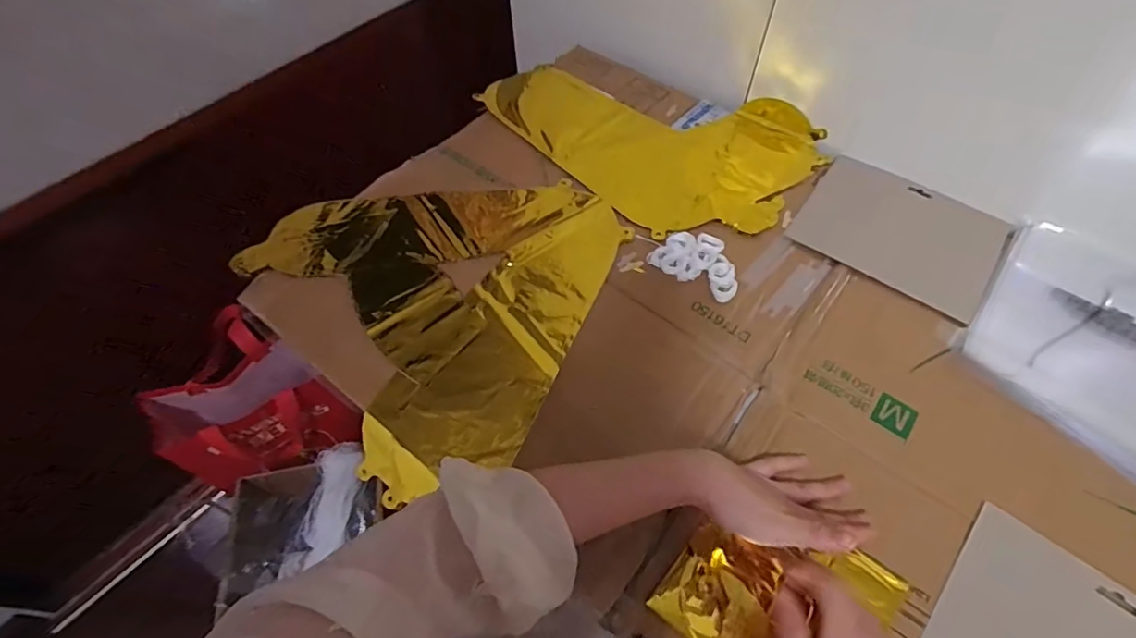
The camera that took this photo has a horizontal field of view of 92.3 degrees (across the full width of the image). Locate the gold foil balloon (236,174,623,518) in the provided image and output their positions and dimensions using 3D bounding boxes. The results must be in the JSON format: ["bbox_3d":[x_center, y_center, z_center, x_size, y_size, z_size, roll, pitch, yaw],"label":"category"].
[{"bbox_3d":[-0.158,-0.027,0.568,0.352,0.050,0.341,21,60,13],"label":"gold foil balloon"}]

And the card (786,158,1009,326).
[{"bbox_3d":[0.357,-0.097,0.588,0.192,0.010,0.163,33,63,24],"label":"card"}]

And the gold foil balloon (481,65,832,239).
[{"bbox_3d":[0.094,-0.241,0.676,0.393,0.022,0.247,40,66,23],"label":"gold foil balloon"}]

